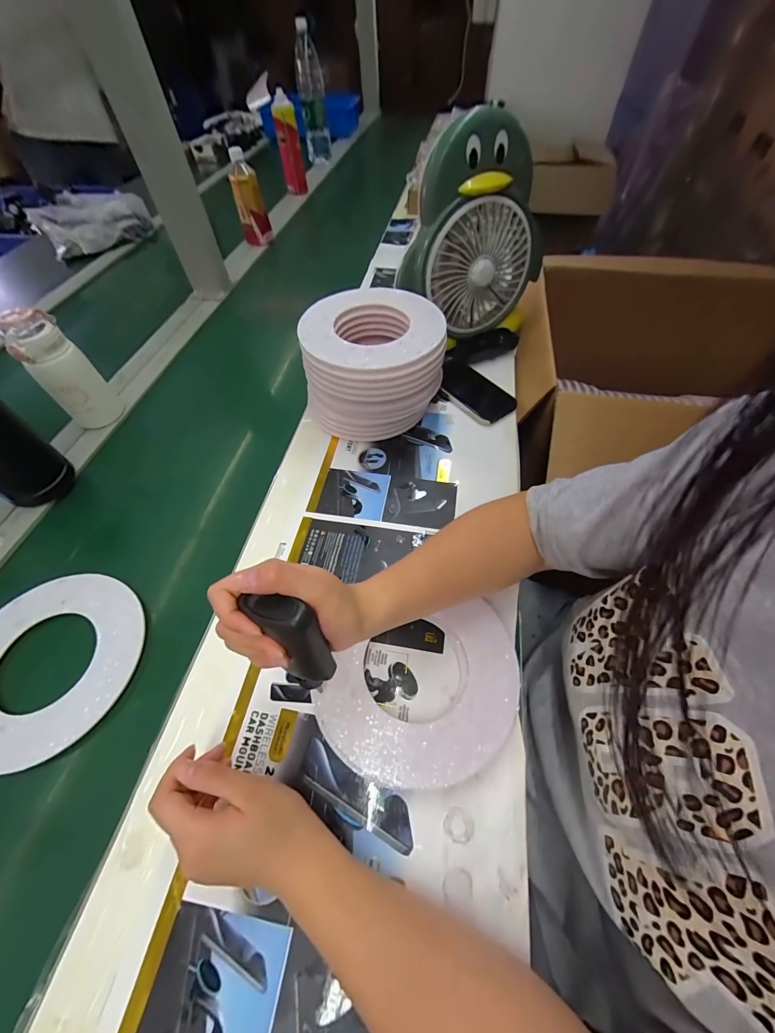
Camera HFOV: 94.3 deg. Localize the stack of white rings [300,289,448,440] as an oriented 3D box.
[{"bbox_3d":[-0.020,-0.218,0.533,0.191,0.138,0.194,5,57,4],"label":"stack of white rings"}]

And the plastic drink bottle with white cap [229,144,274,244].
[{"bbox_3d":[-0.350,-0.796,0.932,0.073,0.205,0.069,-17,58,-10],"label":"plastic drink bottle with white cap"}]

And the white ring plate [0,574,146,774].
[{"bbox_3d":[-0.358,0.150,0.376,0.176,0.007,0.187,1,57,-2],"label":"white ring plate"}]

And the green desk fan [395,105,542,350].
[{"bbox_3d":[0.136,-0.427,0.576,0.231,0.270,0.106,-2,57,-1],"label":"green desk fan"}]

